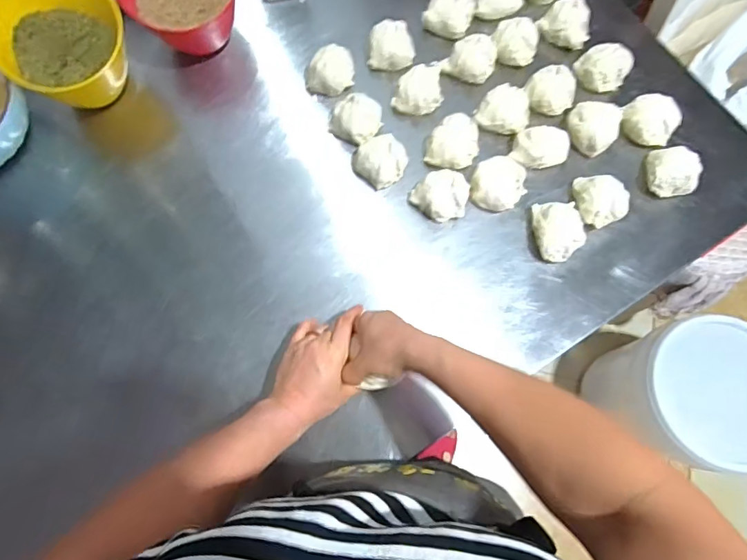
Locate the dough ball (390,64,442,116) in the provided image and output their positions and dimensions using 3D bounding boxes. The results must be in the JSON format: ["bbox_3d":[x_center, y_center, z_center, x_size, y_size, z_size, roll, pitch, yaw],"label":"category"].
[{"bbox_3d":[0.068,-0.274,0.690,0.068,0.047,0.072,0,73,-1],"label":"dough ball"}]

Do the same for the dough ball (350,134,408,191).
[{"bbox_3d":[0.011,-0.160,0.647,0.060,0.054,0.061,0,73,-1],"label":"dough ball"}]

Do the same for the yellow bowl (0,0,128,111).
[{"bbox_3d":[-0.416,-0.321,0.638,0.157,0.095,0.169,42,76,11],"label":"yellow bowl"}]

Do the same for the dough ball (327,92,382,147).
[{"bbox_3d":[-0.022,-0.226,0.664,0.061,0.043,0.059,0,73,-1],"label":"dough ball"}]

